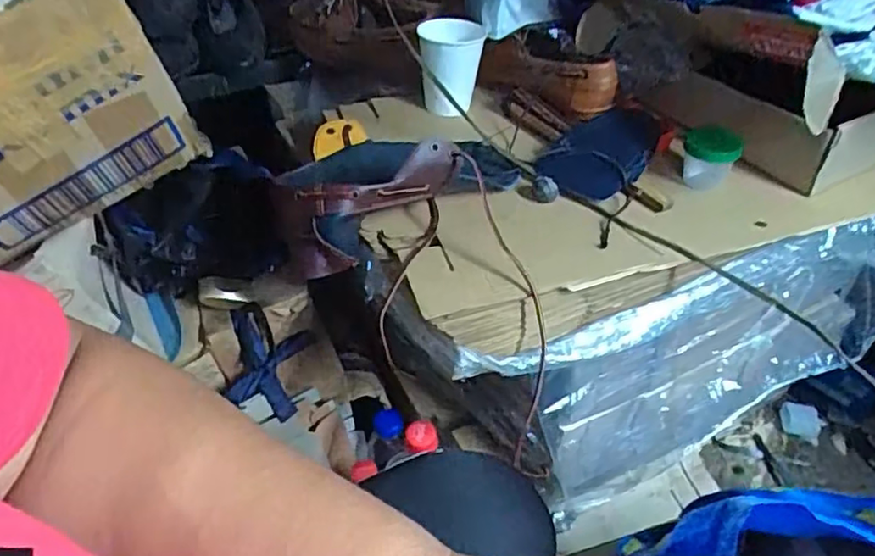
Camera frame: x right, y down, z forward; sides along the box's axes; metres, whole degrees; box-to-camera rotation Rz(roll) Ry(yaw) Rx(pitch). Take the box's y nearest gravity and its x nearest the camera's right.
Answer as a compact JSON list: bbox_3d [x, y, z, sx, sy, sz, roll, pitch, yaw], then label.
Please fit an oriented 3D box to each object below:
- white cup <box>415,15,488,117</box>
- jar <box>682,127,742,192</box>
[{"bbox_3d":[0.016,-0.228,0.710,0.070,0.085,0.069,-3,41,0],"label":"white cup"},{"bbox_3d":[0.257,-0.116,0.610,0.048,0.048,0.044,-2,41,1],"label":"jar"}]

